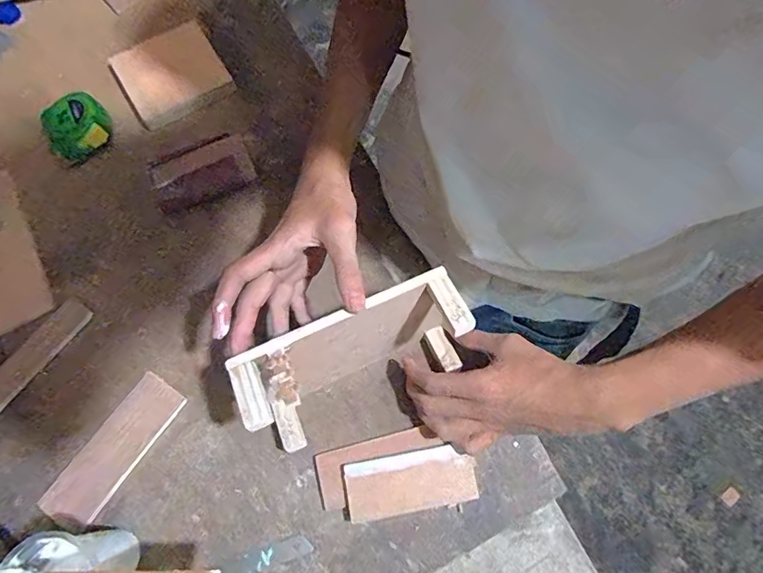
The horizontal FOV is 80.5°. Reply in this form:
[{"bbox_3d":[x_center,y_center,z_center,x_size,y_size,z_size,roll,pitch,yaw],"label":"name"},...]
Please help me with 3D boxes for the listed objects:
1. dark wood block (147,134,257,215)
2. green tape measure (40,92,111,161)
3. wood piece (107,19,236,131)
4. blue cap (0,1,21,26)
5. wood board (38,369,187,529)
[{"bbox_3d":[-0.202,-0.129,0.510,0.109,0.013,0.066,-26,76,-8],"label":"dark wood block"},{"bbox_3d":[-0.350,-0.183,0.518,0.059,0.035,0.070,42,77,10],"label":"green tape measure"},{"bbox_3d":[-0.257,-0.260,0.552,0.117,0.018,0.125,-32,77,-10],"label":"wood piece"},{"bbox_3d":[-0.496,-0.361,0.596,0.031,0.011,0.030,0,74,-1],"label":"blue cap"},{"bbox_3d":[-0.254,0.155,0.429,0.052,0.008,0.144,34,76,8],"label":"wood board"}]

